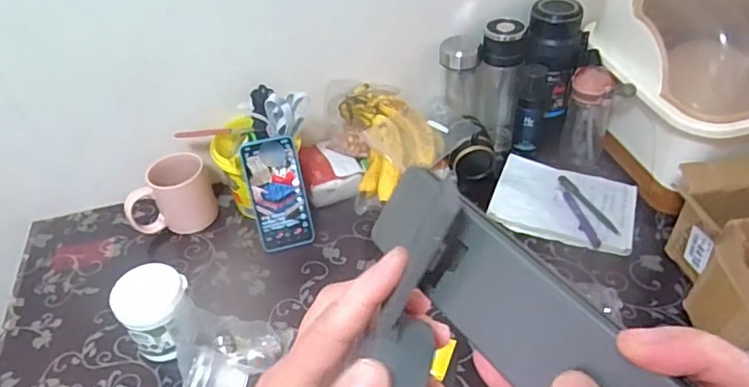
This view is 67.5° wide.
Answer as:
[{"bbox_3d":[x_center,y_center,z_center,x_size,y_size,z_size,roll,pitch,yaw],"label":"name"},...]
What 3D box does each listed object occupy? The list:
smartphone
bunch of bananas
[{"bbox_3d":[-0.144,0.003,0.839,0.078,0.167,0.010,-12,16,-7],"label":"smartphone"},{"bbox_3d":[0.032,-0.090,0.878,0.144,0.078,0.202,-10,42,-6],"label":"bunch of bananas"}]

